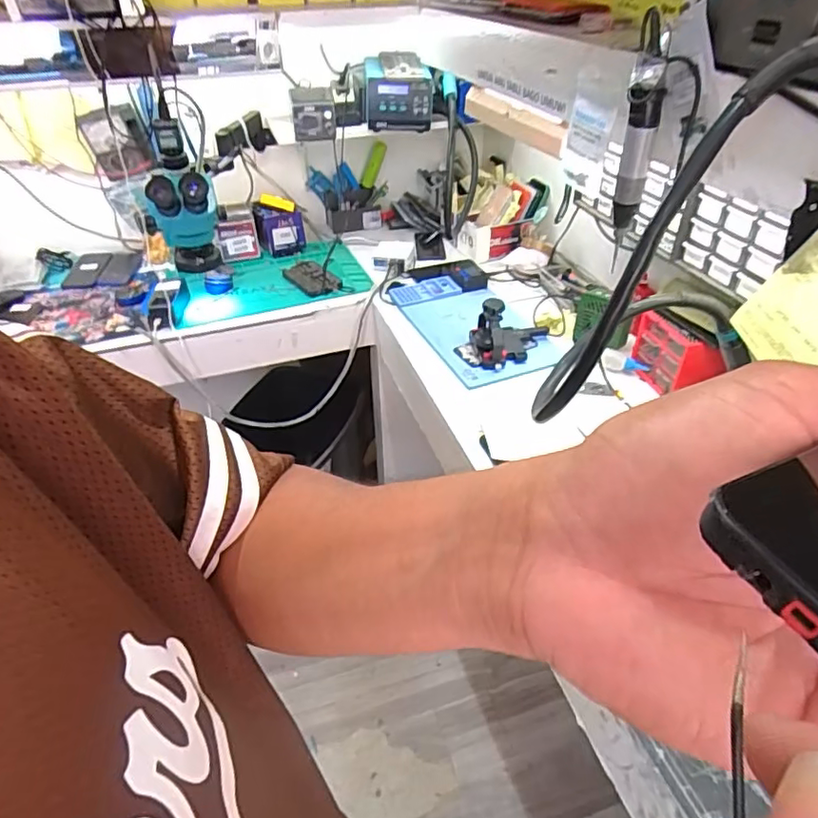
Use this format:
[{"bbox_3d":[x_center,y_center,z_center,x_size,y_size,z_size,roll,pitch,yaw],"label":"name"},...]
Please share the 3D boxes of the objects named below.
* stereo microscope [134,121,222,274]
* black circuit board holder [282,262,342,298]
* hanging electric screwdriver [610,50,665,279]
[{"bbox_3d":[-0.433,-0.377,1.078,0.128,0.267,0.188,-20,43,-21],"label":"stereo microscope"},{"bbox_3d":[-0.225,-0.310,1.357,0.094,0.008,0.177,-27,46,-27],"label":"black circuit board holder"},{"bbox_3d":[0.240,-0.261,0.619,0.034,0.208,0.034,18,43,22],"label":"hanging electric screwdriver"}]

